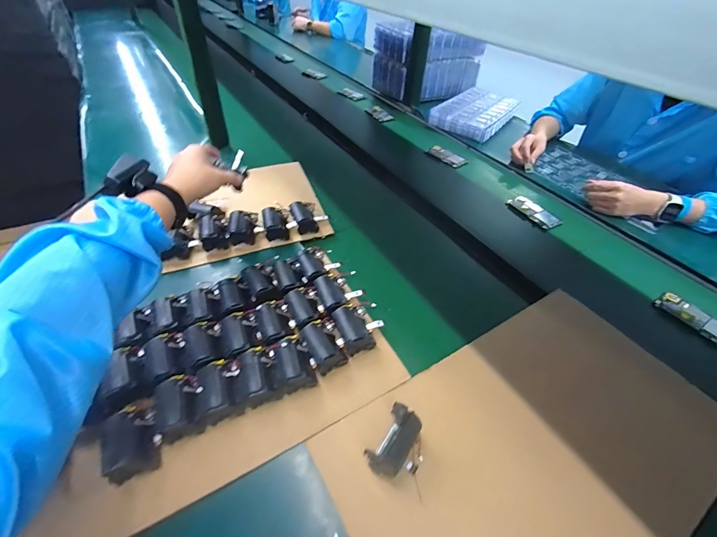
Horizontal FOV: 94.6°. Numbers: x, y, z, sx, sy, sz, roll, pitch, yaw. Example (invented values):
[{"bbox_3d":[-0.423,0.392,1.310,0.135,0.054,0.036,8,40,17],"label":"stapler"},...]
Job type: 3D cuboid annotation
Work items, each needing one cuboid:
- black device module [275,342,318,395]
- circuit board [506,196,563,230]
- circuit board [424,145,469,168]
[{"bbox_3d":[-0.086,0.135,0.456,0.049,0.040,0.064,-13,48,-17],"label":"black device module"},{"bbox_3d":[0.420,-0.137,0.794,0.056,0.015,0.122,-25,52,-26],"label":"circuit board"},{"bbox_3d":[0.260,-0.333,0.972,0.062,0.008,0.121,-31,55,-30],"label":"circuit board"}]

